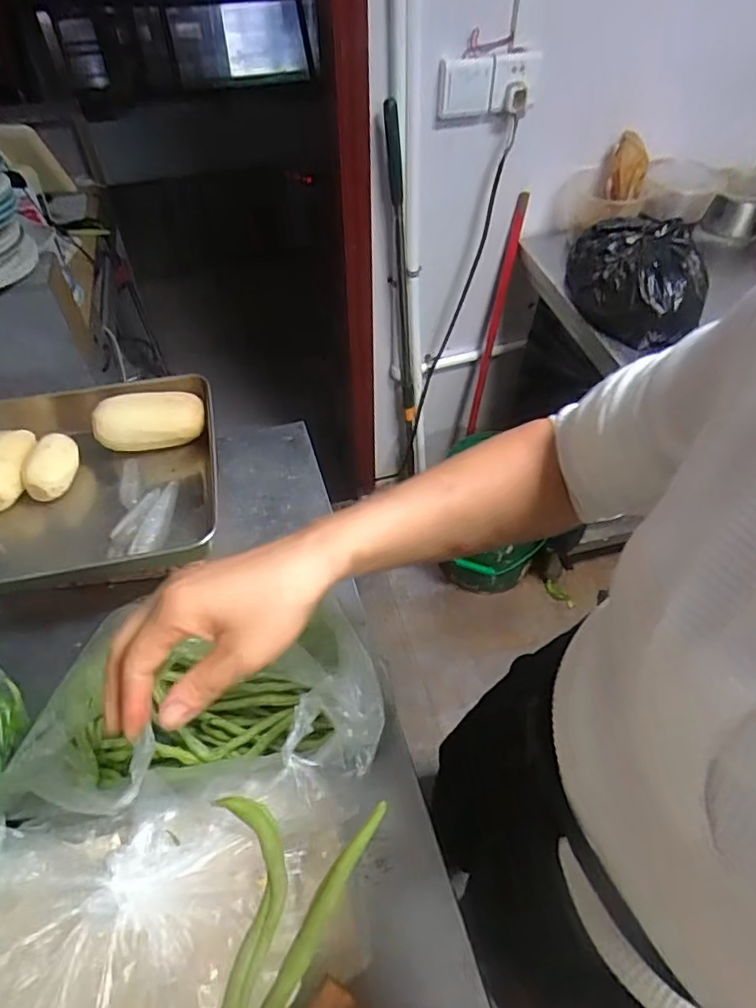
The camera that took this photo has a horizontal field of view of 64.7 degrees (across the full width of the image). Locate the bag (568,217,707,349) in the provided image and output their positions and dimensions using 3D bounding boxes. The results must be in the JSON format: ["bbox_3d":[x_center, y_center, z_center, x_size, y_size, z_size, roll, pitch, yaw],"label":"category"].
[{"bbox_3d":[0.459,-0.397,1.077,0.188,0.146,0.233,-6,51,-5],"label":"bag"}]

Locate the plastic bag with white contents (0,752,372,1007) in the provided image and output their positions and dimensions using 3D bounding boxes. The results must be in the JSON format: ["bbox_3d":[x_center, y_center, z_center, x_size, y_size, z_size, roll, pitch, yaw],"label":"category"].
[{"bbox_3d":[-0.160,0.318,0.465,0.281,0.088,0.187,-9,51,-7],"label":"plastic bag with white contents"}]

